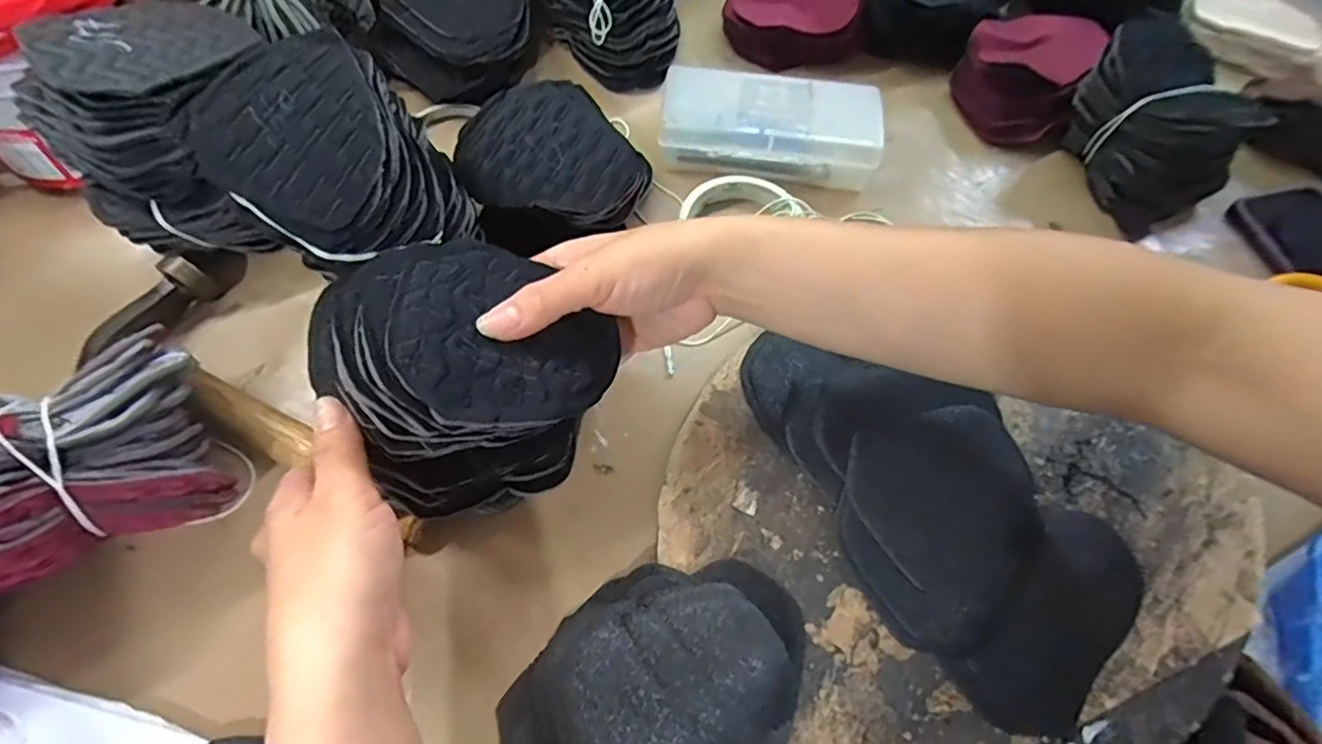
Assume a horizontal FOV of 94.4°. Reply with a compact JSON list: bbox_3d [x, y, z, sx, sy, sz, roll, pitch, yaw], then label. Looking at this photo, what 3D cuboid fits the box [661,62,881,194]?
[{"bbox_3d":[0.082,-0.186,0.465,0.162,0.046,0.072,7,63,1],"label":"box"}]

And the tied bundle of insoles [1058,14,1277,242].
[{"bbox_3d":[0.380,-0.189,0.469,0.101,0.090,0.120,-29,68,-16],"label":"tied bundle of insoles"}]

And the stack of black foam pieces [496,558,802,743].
[{"bbox_3d":[0.000,0.155,0.290,0.151,0.041,0.115,-31,68,-17],"label":"stack of black foam pieces"}]

